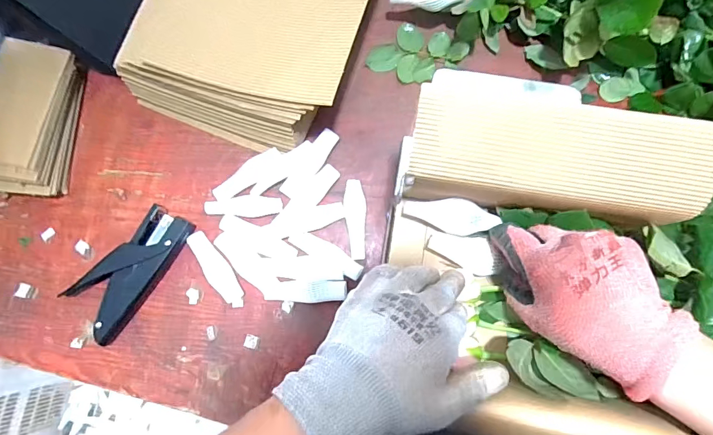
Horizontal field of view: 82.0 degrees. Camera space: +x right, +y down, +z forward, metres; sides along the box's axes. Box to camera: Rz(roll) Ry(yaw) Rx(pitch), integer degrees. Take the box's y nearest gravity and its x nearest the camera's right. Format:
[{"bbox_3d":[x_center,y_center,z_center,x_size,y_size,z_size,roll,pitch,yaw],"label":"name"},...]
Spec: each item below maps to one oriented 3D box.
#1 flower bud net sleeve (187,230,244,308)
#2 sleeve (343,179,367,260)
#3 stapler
[{"bbox_3d":[-0.155,0.056,0.453,0.028,0.004,0.095,-30,80,-4],"label":"flower bud net sleeve"},{"bbox_3d":[-0.002,0.003,0.459,0.024,0.017,0.087,1,80,1],"label":"sleeve"},{"bbox_3d":[-0.249,0.054,0.451,0.071,0.021,0.149,36,82,7],"label":"stapler"}]

